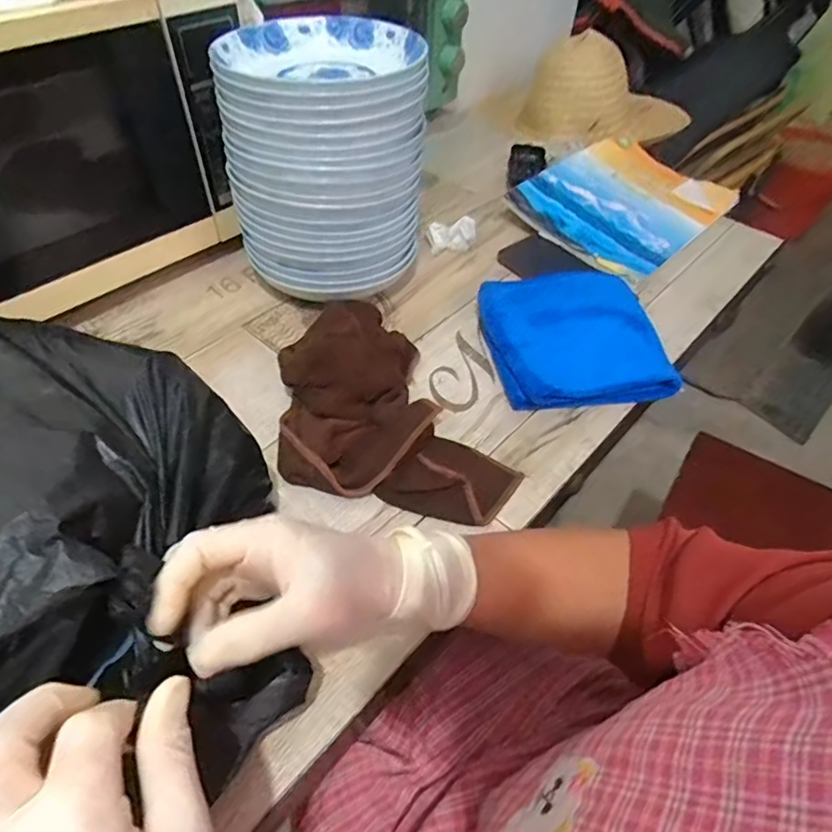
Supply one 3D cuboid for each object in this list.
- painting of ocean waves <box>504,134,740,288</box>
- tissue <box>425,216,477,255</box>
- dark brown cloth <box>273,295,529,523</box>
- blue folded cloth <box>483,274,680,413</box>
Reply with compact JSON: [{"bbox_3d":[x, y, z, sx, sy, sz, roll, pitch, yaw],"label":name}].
[{"bbox_3d":[0.284,-0.294,0.777,0.212,0.038,0.286,41,57,18],"label":"painting of ocean waves"},{"bbox_3d":[0.043,-0.229,0.700,0.056,0.045,0.035,1,51,-3],"label":"tissue"},{"bbox_3d":[-0.013,-0.015,0.520,0.223,0.044,0.201,12,51,6],"label":"dark brown cloth"},{"bbox_3d":[0.161,-0.085,0.588,0.168,0.027,0.175,-6,52,-9],"label":"blue folded cloth"}]

